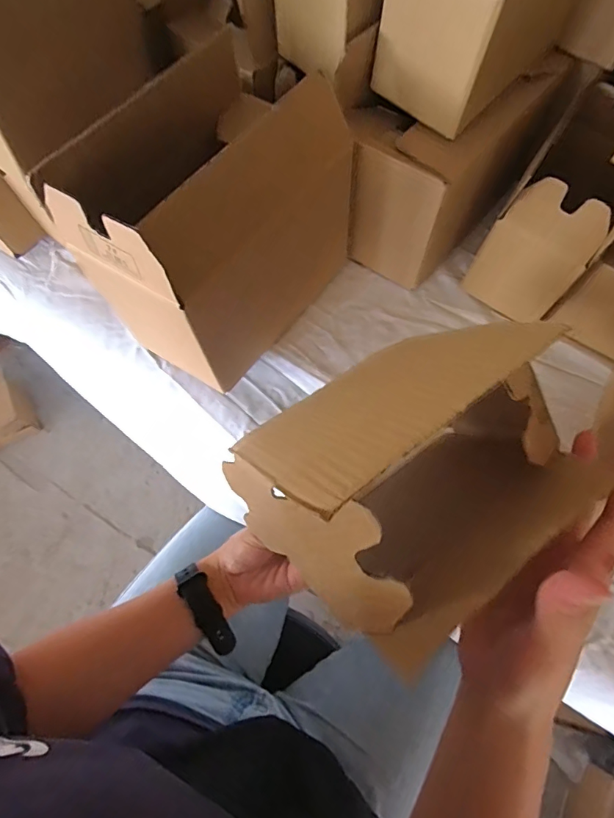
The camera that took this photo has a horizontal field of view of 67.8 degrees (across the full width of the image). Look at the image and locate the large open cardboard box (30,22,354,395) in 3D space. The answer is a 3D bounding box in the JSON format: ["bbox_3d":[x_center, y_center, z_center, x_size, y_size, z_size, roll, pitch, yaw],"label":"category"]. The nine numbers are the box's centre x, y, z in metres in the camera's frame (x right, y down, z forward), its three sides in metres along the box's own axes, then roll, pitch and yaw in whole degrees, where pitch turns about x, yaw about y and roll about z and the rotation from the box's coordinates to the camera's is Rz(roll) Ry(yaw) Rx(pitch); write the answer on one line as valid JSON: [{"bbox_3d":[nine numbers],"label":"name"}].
[{"bbox_3d":[-0.080,-0.173,0.437,0.147,0.206,0.220,35,73,12],"label":"large open cardboard box"}]

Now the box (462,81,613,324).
[{"bbox_3d":[0.268,-0.208,0.483,0.102,0.132,0.176,34,72,12],"label":"box"}]

